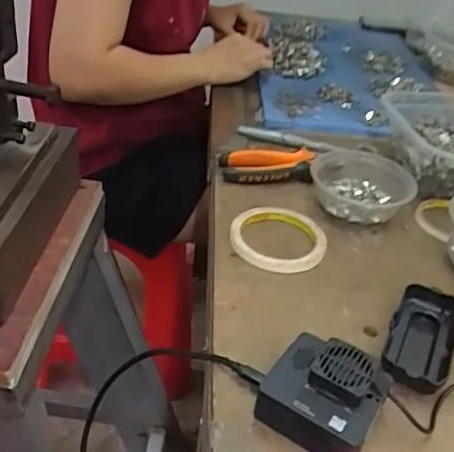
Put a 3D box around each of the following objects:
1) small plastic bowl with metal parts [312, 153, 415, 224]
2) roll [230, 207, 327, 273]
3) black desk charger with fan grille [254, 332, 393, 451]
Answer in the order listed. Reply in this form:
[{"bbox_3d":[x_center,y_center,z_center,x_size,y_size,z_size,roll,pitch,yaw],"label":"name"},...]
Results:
[{"bbox_3d":[0.154,-0.045,0.644,0.109,0.044,0.107,5,37,-4],"label":"small plastic bowl with metal parts"},{"bbox_3d":[0.054,0.010,0.579,0.093,0.013,0.097,5,37,-4],"label":"roll"},{"bbox_3d":[0.070,0.120,0.407,0.077,0.040,0.070,28,41,25],"label":"black desk charger with fan grille"}]

